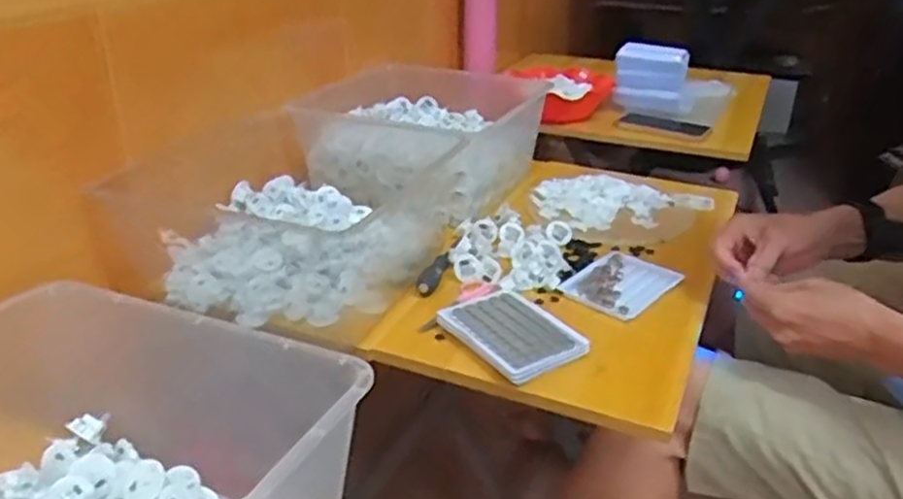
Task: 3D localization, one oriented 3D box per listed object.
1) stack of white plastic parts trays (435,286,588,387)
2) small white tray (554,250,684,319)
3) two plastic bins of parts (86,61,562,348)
[{"bbox_3d":[0.063,0.084,0.757,0.102,0.013,0.142,-18,34,-32],"label":"stack of white plastic parts trays"},{"bbox_3d":[0.196,0.036,0.859,0.093,0.009,0.129,24,35,36],"label":"small white tray"},{"bbox_3d":[-0.108,-0.114,0.988,0.306,0.119,0.626,12,30,19],"label":"two plastic bins of parts"}]

